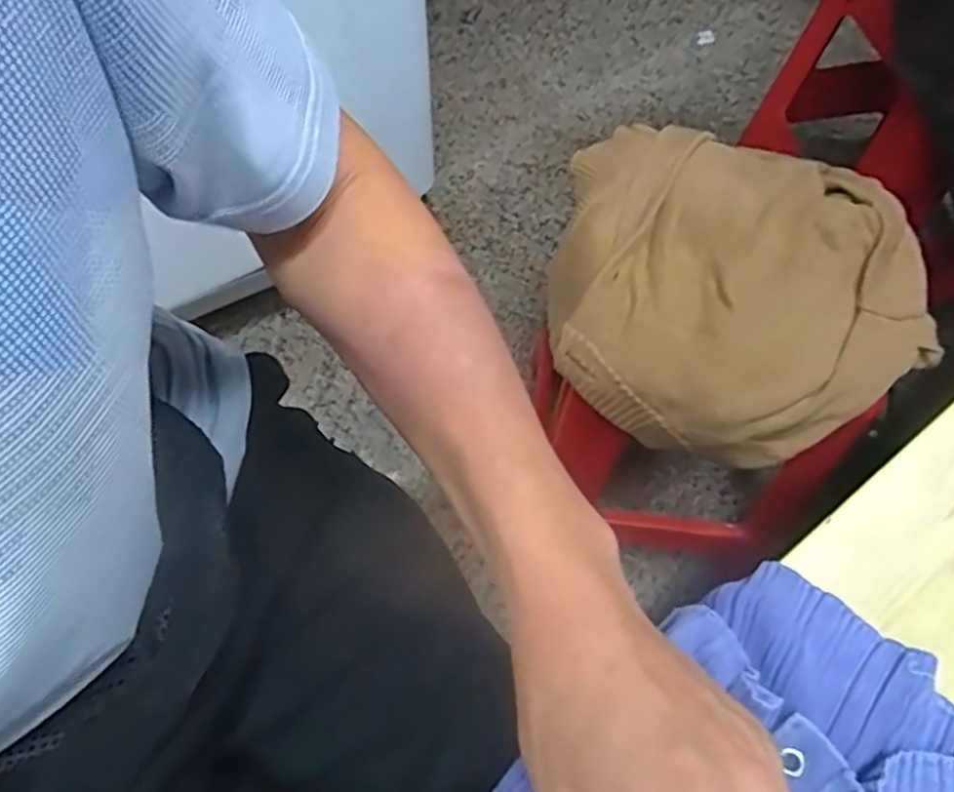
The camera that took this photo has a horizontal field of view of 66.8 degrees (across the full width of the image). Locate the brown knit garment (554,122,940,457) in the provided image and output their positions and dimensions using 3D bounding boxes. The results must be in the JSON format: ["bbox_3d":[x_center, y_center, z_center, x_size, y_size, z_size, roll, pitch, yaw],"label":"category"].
[{"bbox_3d":[0.247,-0.112,0.701,0.345,0.114,0.317,13,63,8],"label":"brown knit garment"}]

